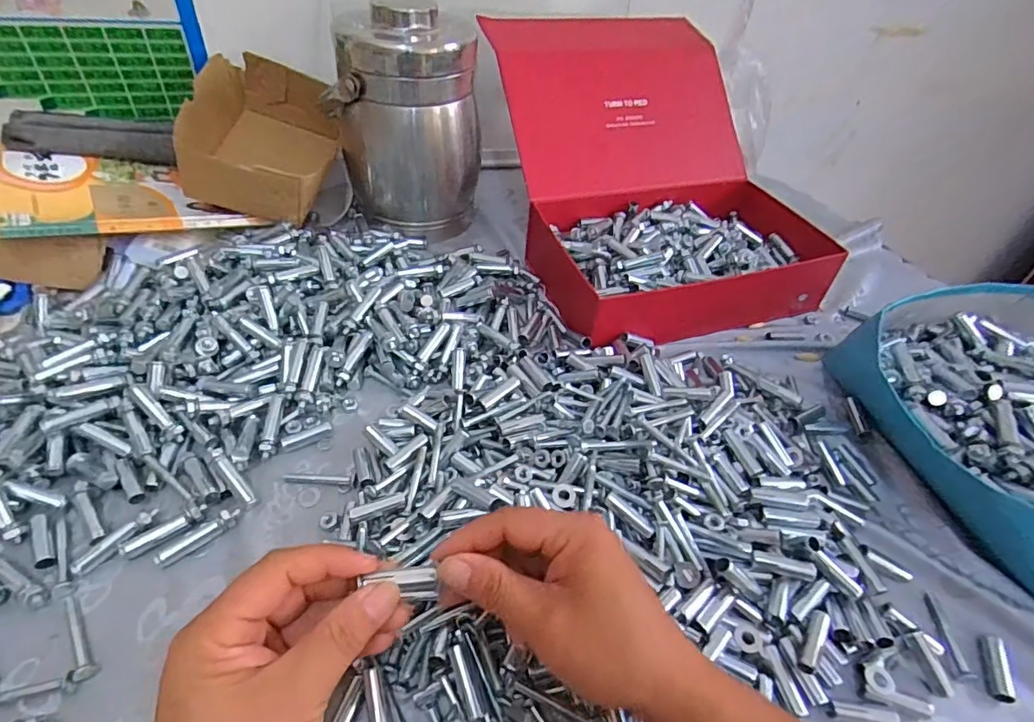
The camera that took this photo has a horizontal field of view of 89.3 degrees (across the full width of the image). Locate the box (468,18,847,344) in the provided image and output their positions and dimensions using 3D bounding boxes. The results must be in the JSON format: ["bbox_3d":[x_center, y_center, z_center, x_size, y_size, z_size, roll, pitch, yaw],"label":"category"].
[{"bbox_3d":[0.152,-0.233,0.628,0.304,0.167,0.409,-11,49,-15],"label":"box"}]

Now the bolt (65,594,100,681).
[{"bbox_3d":[-0.267,0.166,0.317,0.010,0.008,0.059,-30,56,-28],"label":"bolt"}]

